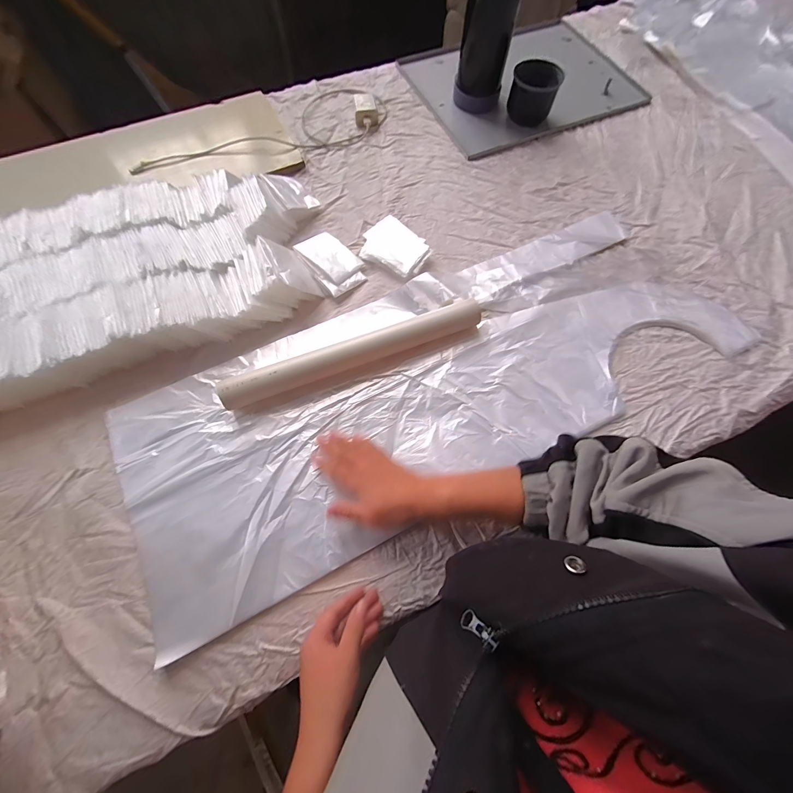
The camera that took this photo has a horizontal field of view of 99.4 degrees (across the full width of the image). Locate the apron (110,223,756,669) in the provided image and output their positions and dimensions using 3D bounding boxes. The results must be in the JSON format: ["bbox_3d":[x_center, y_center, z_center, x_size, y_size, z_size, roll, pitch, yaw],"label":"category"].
[{"bbox_3d":[0.057,-0.027,0.459,0.808,0.025,0.300,-26,71,-10],"label":"apron"}]

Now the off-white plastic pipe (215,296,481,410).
[{"bbox_3d":[-0.053,-0.060,0.458,0.354,0.042,0.045,-21,70,-8],"label":"off-white plastic pipe"}]

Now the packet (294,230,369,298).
[{"bbox_3d":[-0.102,-0.212,0.530,0.074,0.024,0.105,-41,74,-14],"label":"packet"}]

